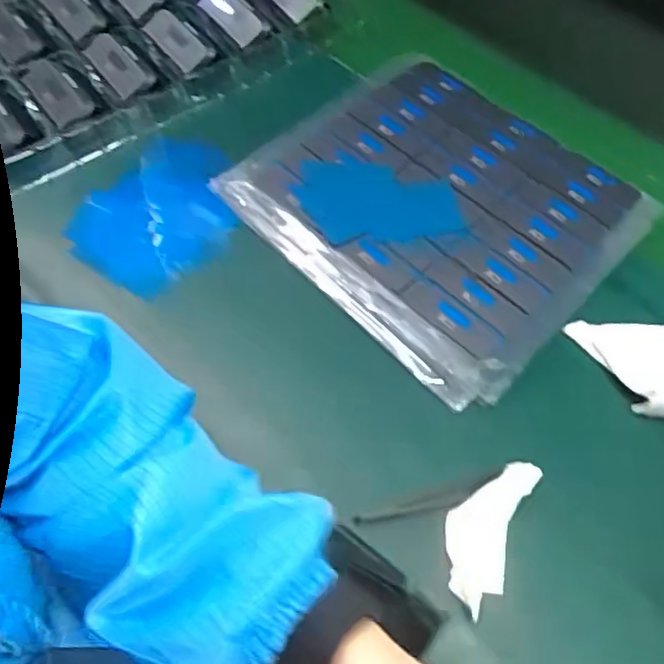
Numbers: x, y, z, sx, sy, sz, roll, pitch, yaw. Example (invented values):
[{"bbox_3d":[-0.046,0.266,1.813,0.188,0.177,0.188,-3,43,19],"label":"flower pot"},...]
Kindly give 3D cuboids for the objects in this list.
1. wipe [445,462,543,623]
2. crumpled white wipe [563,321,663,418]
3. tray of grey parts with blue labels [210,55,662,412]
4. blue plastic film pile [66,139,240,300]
[{"bbox_3d":[0.090,0.114,0.385,0.041,0.013,0.091,23,60,10],"label":"wipe"},{"bbox_3d":[0.204,0.020,0.441,0.083,0.016,0.072,9,59,2],"label":"crumpled white wipe"},{"bbox_3d":[0.081,-0.102,0.508,0.241,0.031,0.261,-40,69,-23],"label":"tray of grey parts with blue labels"},{"bbox_3d":[-0.129,-0.091,0.505,0.111,0.012,0.135,36,63,17],"label":"blue plastic film pile"}]

